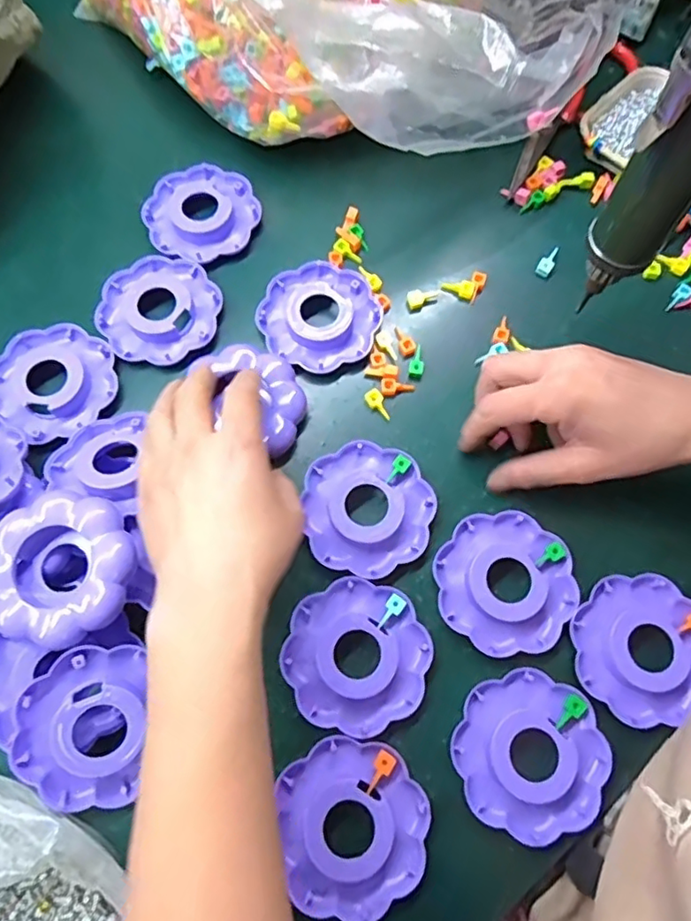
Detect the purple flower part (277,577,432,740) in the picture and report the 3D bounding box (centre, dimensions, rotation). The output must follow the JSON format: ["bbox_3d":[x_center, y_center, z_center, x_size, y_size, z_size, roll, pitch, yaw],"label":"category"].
[{"bbox_3d":[0.007,0.115,0.347,0.082,0.009,0.084,0,71,-1],"label":"purple flower part"}]

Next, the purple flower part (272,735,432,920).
[{"bbox_3d":[0.005,0.197,0.319,0.078,0.012,0.083,-27,73,-10],"label":"purple flower part"}]

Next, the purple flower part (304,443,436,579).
[{"bbox_3d":[0.014,0.030,0.377,0.083,0.016,0.084,0,71,-1],"label":"purple flower part"}]

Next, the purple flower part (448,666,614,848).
[{"bbox_3d":[0.105,0.165,0.331,0.082,0.012,0.083,0,71,-1],"label":"purple flower part"}]

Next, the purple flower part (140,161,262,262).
[{"bbox_3d":[-0.111,-0.191,0.451,0.083,0.017,0.087,0,71,-1],"label":"purple flower part"}]

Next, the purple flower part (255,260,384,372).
[{"bbox_3d":[-0.018,-0.106,0.420,0.083,0.017,0.083,0,71,-1],"label":"purple flower part"}]

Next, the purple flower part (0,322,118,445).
[{"bbox_3d":[-0.199,-0.054,0.404,0.085,0.017,0.080,31,73,9],"label":"purple flower part"}]

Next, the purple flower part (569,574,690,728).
[{"bbox_3d":[0.180,0.112,0.353,0.083,0.012,0.082,0,71,-1],"label":"purple flower part"}]

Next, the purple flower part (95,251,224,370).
[{"bbox_3d":[-0.134,-0.109,0.423,0.083,0.017,0.085,0,71,-1],"label":"purple flower part"}]

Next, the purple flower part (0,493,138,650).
[{"bbox_3d":[-0.160,0.060,0.329,0.081,0.019,0.078,0,71,-1],"label":"purple flower part"}]

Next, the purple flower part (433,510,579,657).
[{"bbox_3d":[0.100,0.074,0.362,0.082,0.011,0.083,-7,71,-4],"label":"purple flower part"}]

